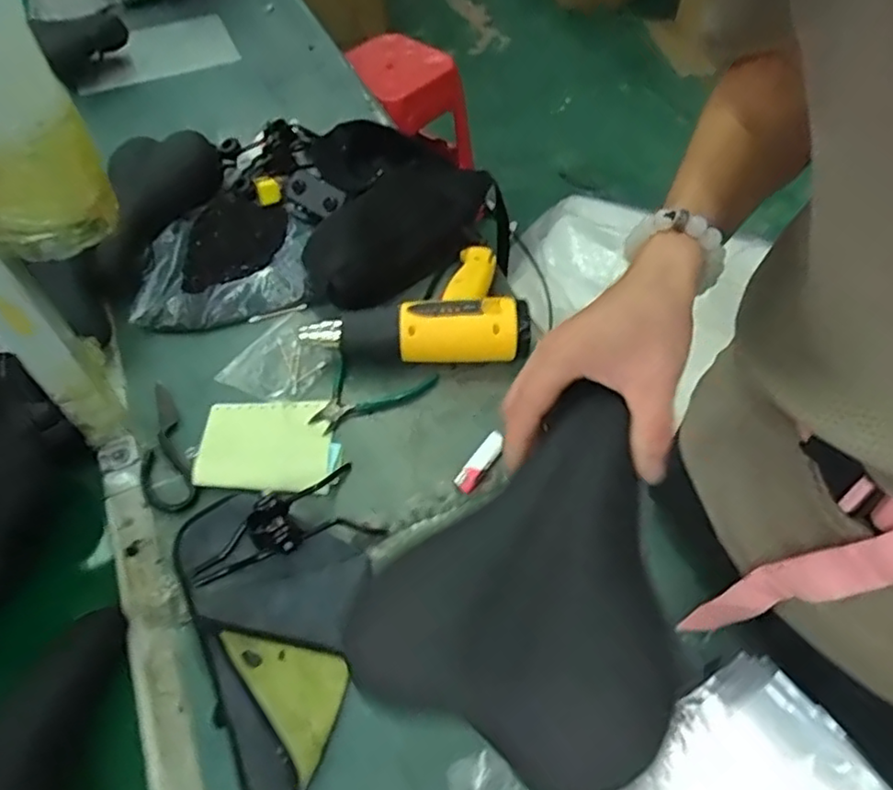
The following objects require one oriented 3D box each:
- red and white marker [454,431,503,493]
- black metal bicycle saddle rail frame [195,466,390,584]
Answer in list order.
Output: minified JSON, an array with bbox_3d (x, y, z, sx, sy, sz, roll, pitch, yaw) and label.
[{"bbox_3d":[0.036,0.073,0.691,0.022,0.019,0.074,30,60,21],"label":"red and white marker"},{"bbox_3d":[-0.168,0.122,0.633,0.179,0.049,0.085,-20,56,-13],"label":"black metal bicycle saddle rail frame"}]

